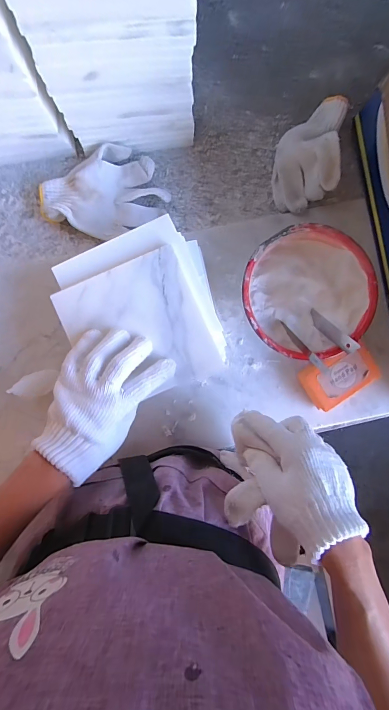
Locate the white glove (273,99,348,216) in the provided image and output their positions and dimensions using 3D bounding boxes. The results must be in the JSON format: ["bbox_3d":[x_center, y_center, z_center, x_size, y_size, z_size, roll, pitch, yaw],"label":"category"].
[{"bbox_3d":[0.152,-0.274,0.433,0.080,0.071,0.150,10,89,-1],"label":"white glove"}]

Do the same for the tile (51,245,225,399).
[{"bbox_3d":[-0.063,-0.027,0.373,0.147,0.005,0.154,-25,91,-2],"label":"tile"}]

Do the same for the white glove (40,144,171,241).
[{"bbox_3d":[-0.124,-0.216,0.442,0.156,0.035,0.104,-27,91,-2],"label":"white glove"}]

